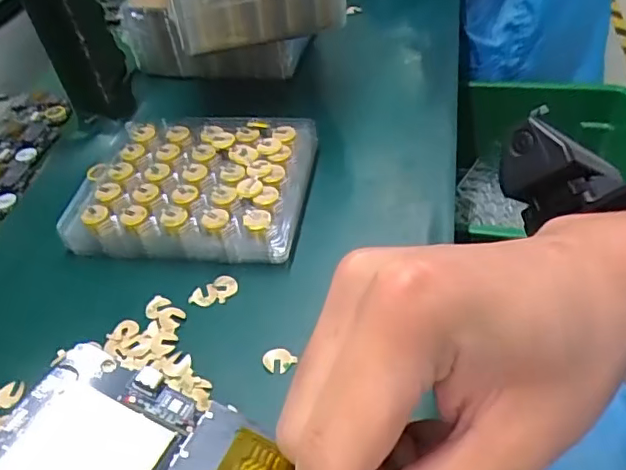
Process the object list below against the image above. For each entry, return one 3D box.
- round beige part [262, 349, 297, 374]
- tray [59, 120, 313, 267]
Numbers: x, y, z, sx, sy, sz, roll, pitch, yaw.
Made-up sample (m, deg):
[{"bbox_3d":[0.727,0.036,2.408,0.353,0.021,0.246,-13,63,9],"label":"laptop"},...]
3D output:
[{"bbox_3d":[-0.021,0.076,0.337,0.020,0.004,0.015,7,45,14],"label":"round beige part"},{"bbox_3d":[-0.098,-0.043,0.448,0.190,0.035,0.152,3,44,11],"label":"tray"}]

